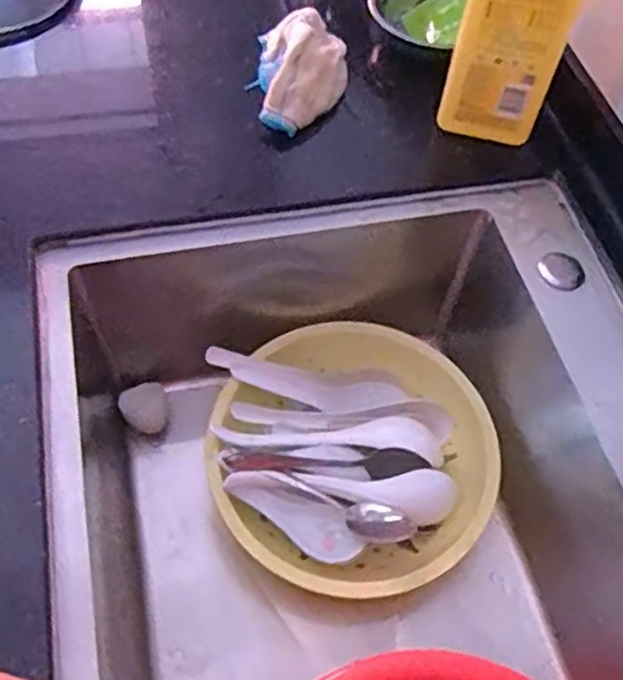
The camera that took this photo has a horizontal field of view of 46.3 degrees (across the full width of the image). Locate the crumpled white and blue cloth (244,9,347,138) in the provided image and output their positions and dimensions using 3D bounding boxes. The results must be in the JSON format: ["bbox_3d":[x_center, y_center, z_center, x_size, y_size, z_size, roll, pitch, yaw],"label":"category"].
[{"bbox_3d":[-0.011,-0.250,0.661,0.084,0.044,0.130,7,58,1],"label":"crumpled white and blue cloth"}]

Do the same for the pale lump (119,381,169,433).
[{"bbox_3d":[-0.157,0.066,0.691,0.042,0.029,0.048,-27,64,-19],"label":"pale lump"}]

